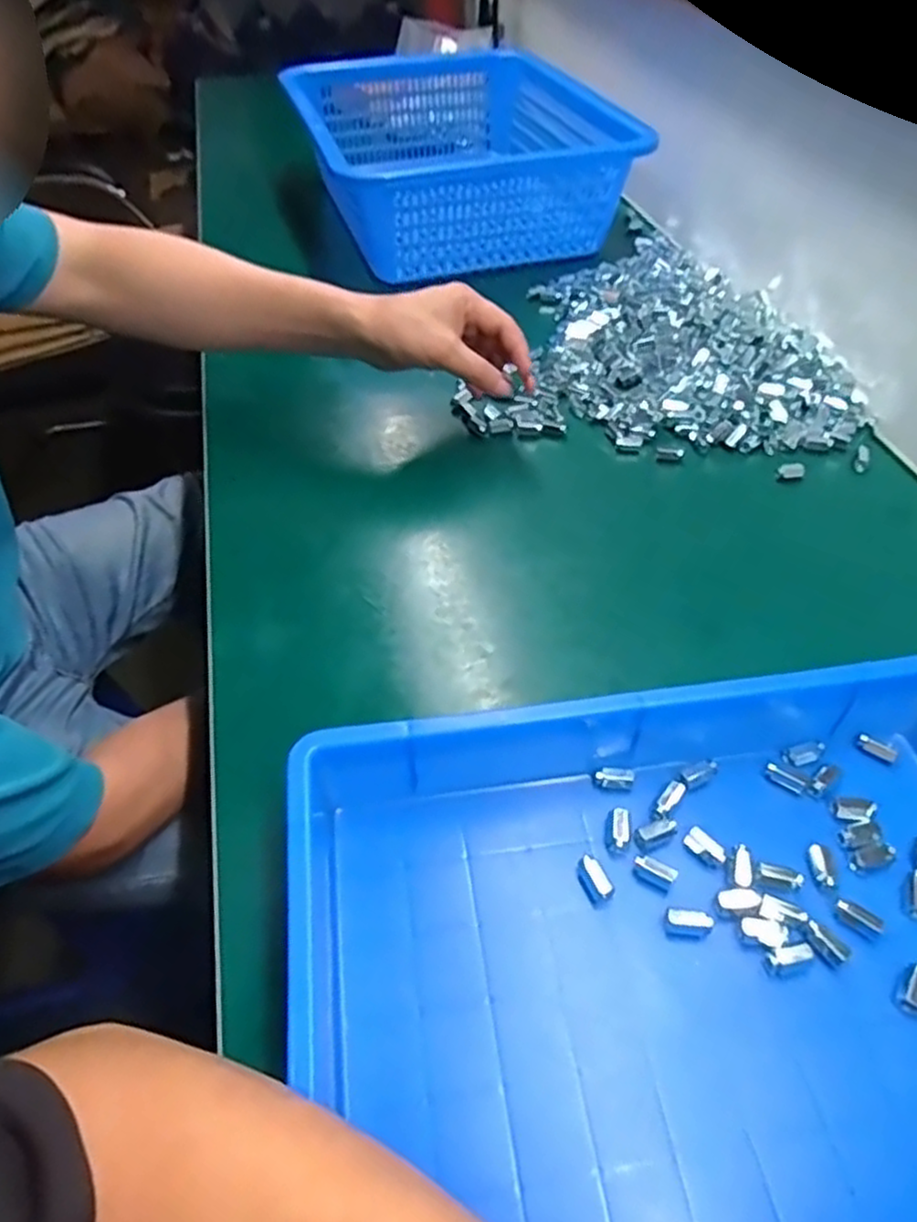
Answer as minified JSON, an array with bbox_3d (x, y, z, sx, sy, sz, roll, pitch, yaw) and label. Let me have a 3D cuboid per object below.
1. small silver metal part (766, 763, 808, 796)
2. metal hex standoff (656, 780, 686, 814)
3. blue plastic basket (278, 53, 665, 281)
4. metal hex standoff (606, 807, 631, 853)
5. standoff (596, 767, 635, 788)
[{"bbox_3d":[0.185,0.095,0.415,0.022,0.006,0.010,32,57,26],"label":"small silver metal part"},{"bbox_3d":[0.118,0.103,0.407,0.009,0.006,0.023,31,56,25],"label":"metal hex standoff"},{"bbox_3d":[-0.015,-0.592,0.954,0.338,0.140,0.462,-13,50,-10],"label":"blue plastic basket"},{"bbox_3d":[0.087,0.118,0.397,0.012,0.007,0.023,4,49,5],"label":"metal hex standoff"},{"bbox_3d":[0.089,0.095,0.418,0.021,0.005,0.009,3,49,4],"label":"standoff"}]

